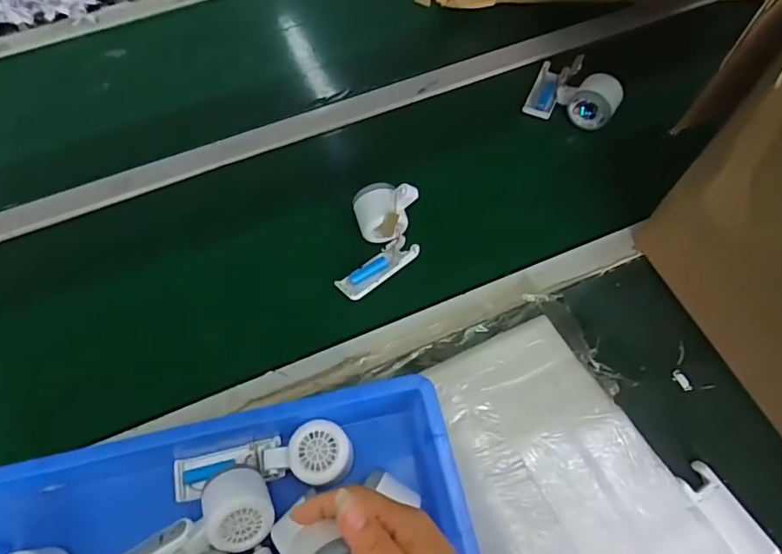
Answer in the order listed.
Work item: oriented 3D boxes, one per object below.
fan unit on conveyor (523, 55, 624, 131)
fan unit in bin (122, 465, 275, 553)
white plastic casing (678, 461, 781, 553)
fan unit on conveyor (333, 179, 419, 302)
[{"bbox_3d":[0.263,-0.267,0.741,0.119,0.053,0.103,23,65,11],"label":"fan unit on conveyor"},{"bbox_3d":[-0.189,0.230,0.468,0.164,0.048,0.070,-21,65,-10],"label":"fan unit in bin"},{"bbox_3d":[0.333,0.237,0.517,0.042,0.010,0.101,-30,67,-14],"label":"white plastic casing"},{"bbox_3d":[-0.012,-0.045,0.622,0.085,0.063,0.142,11,63,6],"label":"fan unit on conveyor"}]

